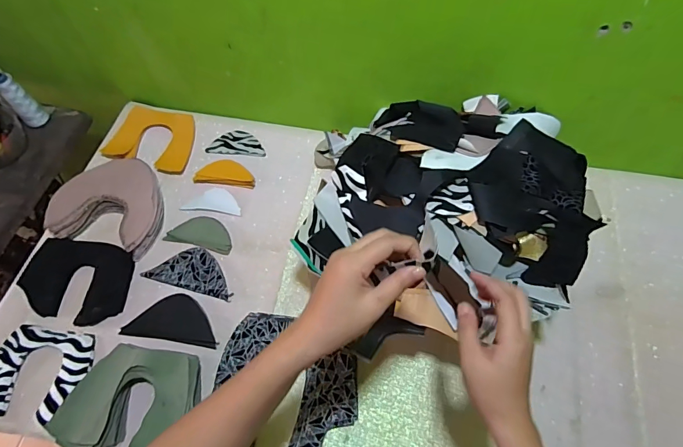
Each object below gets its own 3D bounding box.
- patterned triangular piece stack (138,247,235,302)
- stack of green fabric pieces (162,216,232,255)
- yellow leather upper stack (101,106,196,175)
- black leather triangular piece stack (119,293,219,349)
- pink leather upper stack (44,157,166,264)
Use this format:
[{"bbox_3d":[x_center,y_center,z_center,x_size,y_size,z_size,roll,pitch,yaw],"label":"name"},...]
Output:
[{"bbox_3d":[-0.240,0.076,0.667,0.149,0.006,0.071,15,64,10],"label":"patterned triangular piece stack"},{"bbox_3d":[-0.242,0.012,0.691,0.120,0.024,0.062,11,63,9],"label":"stack of green fabric pieces"},{"bbox_3d":[-0.367,-0.171,0.790,0.156,0.024,0.141,9,63,8],"label":"yellow leather upper stack"},{"bbox_3d":[-0.256,0.145,0.624,0.139,0.010,0.071,6,63,6],"label":"black leather triangular piece stack"},{"bbox_3d":[-0.395,-0.042,0.709,0.170,0.049,0.171,9,63,8],"label":"pink leather upper stack"}]

